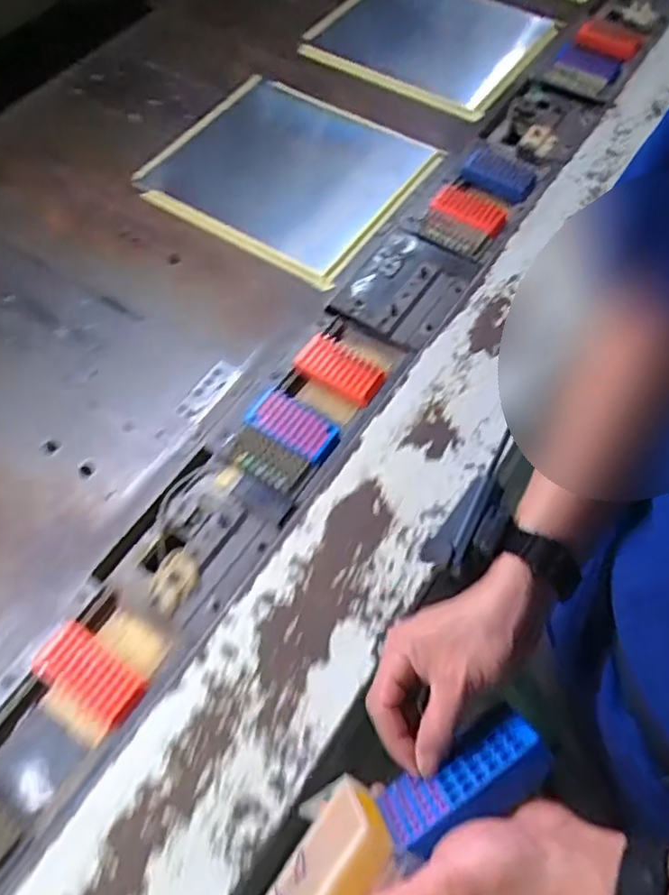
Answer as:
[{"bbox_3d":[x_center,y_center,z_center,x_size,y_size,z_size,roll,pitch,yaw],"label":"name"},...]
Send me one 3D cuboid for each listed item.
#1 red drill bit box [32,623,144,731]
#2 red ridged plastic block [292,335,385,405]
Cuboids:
[{"bbox_3d":[-0.257,0.236,0.679,0.118,0.024,0.062,27,64,15],"label":"red drill bit box"},{"bbox_3d":[0.008,-0.103,0.869,0.116,0.025,0.059,30,65,16],"label":"red ridged plastic block"}]

